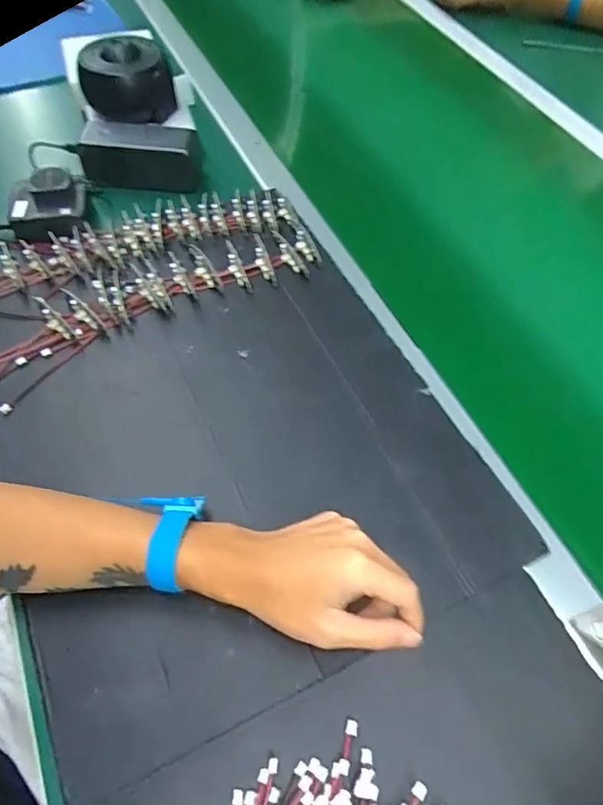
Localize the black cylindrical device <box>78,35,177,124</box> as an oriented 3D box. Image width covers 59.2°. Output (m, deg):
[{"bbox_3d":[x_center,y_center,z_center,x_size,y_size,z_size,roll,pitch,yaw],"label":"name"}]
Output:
[{"bbox_3d":[-0.206,-0.377,0.613,0.073,0.069,0.089,-36,65,-22],"label":"black cylindrical device"}]

